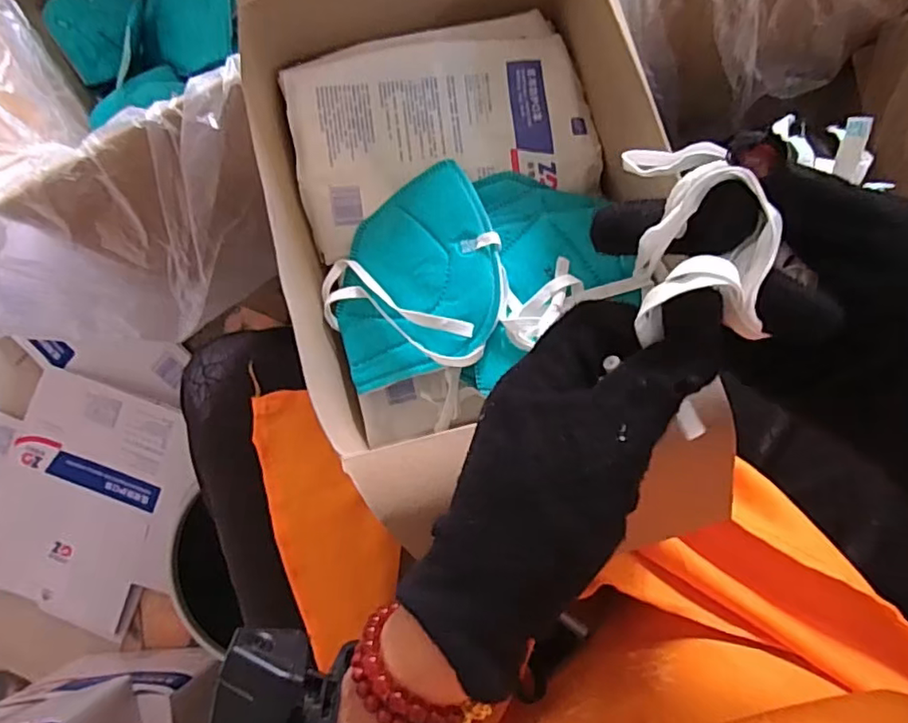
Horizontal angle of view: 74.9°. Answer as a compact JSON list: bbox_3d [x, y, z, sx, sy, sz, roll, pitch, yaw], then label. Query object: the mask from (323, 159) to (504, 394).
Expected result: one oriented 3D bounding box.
[{"bbox_3d":[-0.026,-0.051,0.348,0.105,0.032,0.119,-12,83,4],"label":"mask"}]

